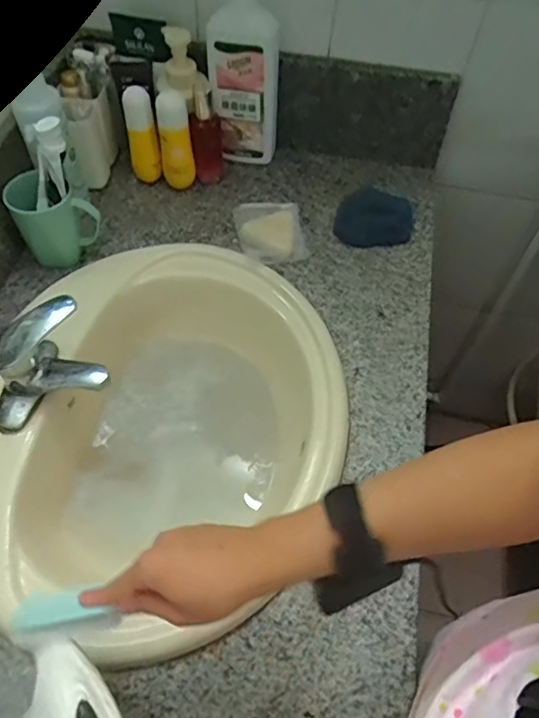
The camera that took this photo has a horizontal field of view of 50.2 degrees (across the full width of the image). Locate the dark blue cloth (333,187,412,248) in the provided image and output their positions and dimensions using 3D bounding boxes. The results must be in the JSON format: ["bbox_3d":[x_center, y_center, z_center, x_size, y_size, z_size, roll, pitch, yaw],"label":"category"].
[{"bbox_3d":[0.162,-0.222,0.885,0.113,0.021,0.120,10,58,2],"label":"dark blue cloth"}]

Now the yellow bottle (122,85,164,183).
[{"bbox_3d":[-0.189,-0.331,0.866,0.042,0.145,0.047,-12,60,-11],"label":"yellow bottle"}]

